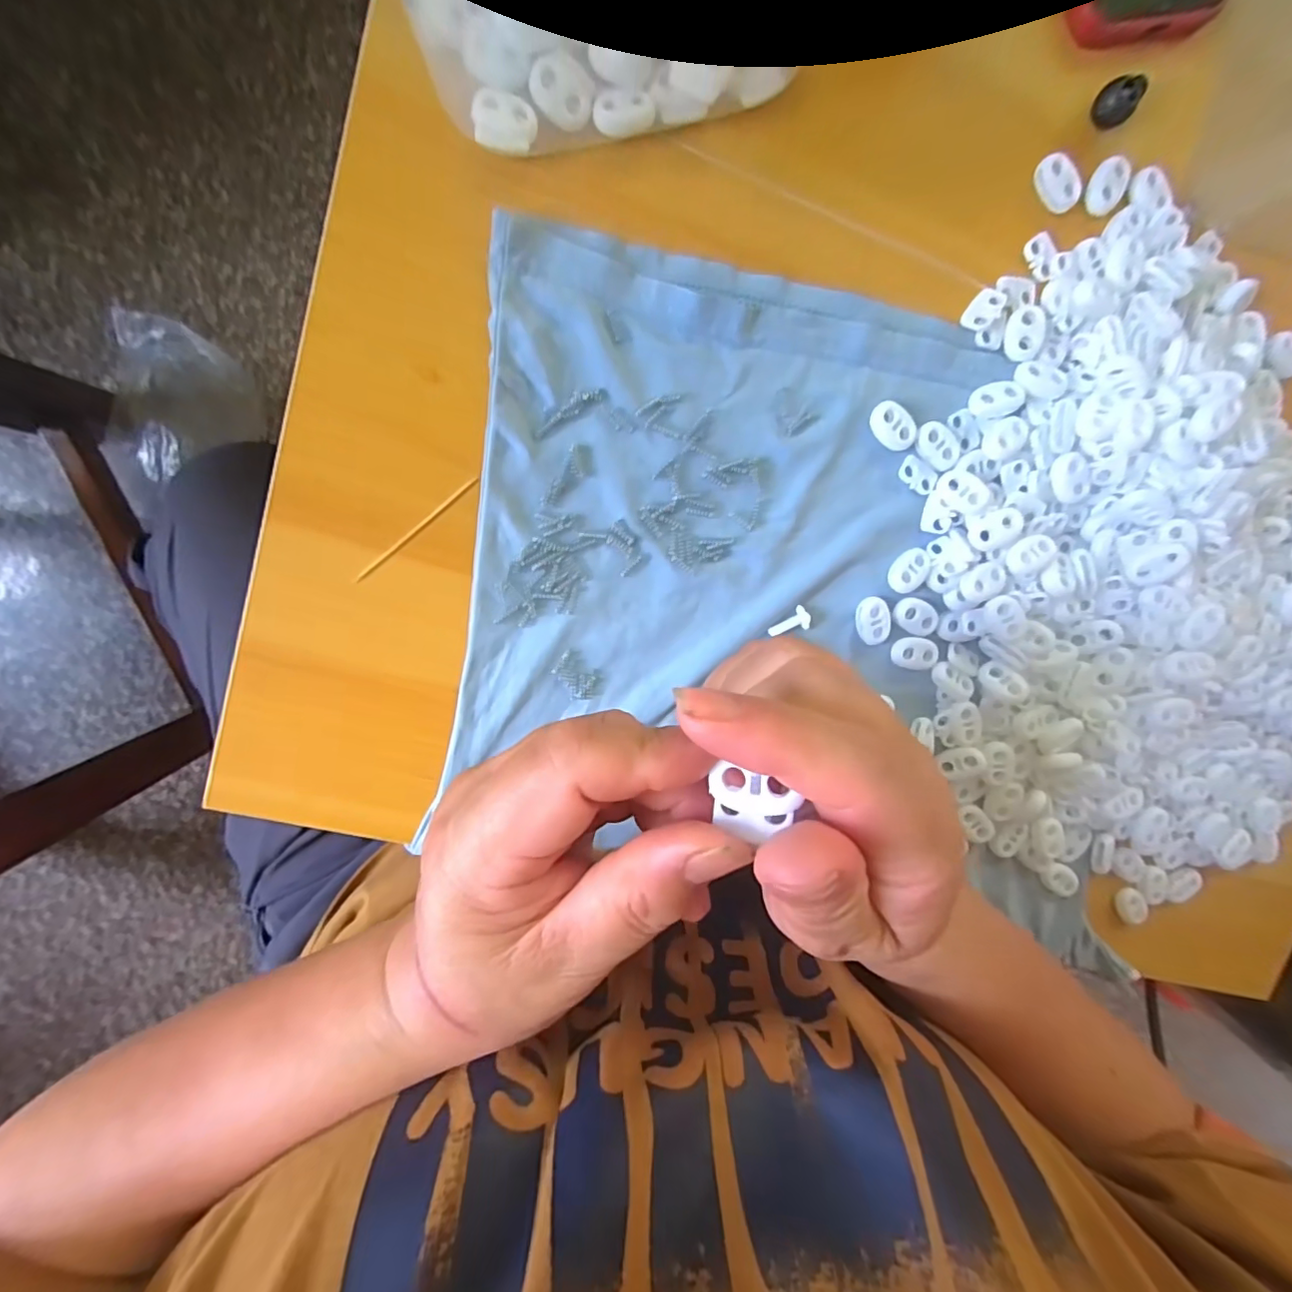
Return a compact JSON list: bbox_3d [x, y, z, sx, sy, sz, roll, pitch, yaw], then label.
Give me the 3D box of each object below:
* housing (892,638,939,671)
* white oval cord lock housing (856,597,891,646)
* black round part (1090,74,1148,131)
[{"bbox_3d":[0.125,0.004,0.262,0.022,0.004,0.015,3,100,-10],"label":"housing"},{"bbox_3d":[0.102,-0.011,0.255,0.015,0.005,0.021,-7,101,-8],"label":"white oval cord lock housing"},{"bbox_3d":[0.196,-0.227,0.235,0.015,0.011,0.015,-2,100,-9],"label":"black round part"}]

